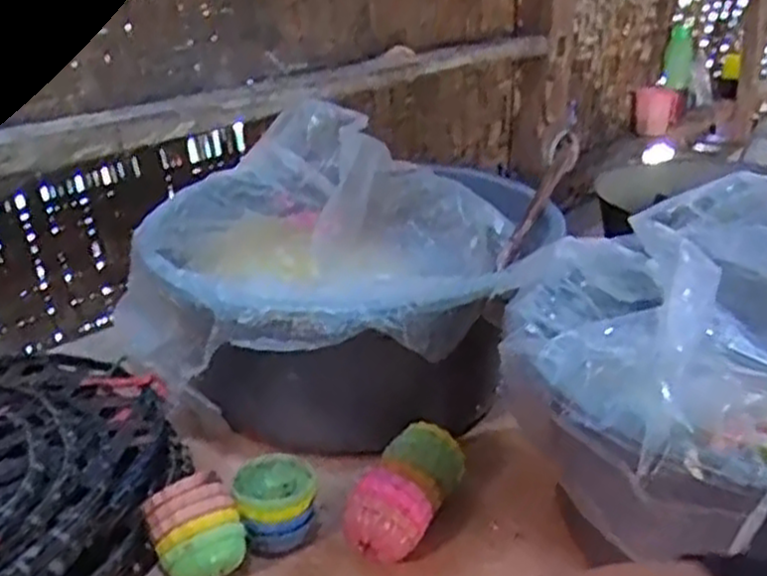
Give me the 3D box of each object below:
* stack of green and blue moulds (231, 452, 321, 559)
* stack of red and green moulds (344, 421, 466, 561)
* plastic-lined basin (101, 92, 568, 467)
[{"bbox_3d":[-0.082,0.169,0.610,0.063,0.054,0.069,-5,25,-9],"label":"stack of green and blue moulds"},{"bbox_3d":[0.018,0.164,0.618,0.066,0.060,0.122,8,26,20],"label":"stack of red and green moulds"},{"bbox_3d":[-0.046,-0.011,0.805,0.368,0.220,0.402,-1,24,0],"label":"plastic-lined basin"}]

